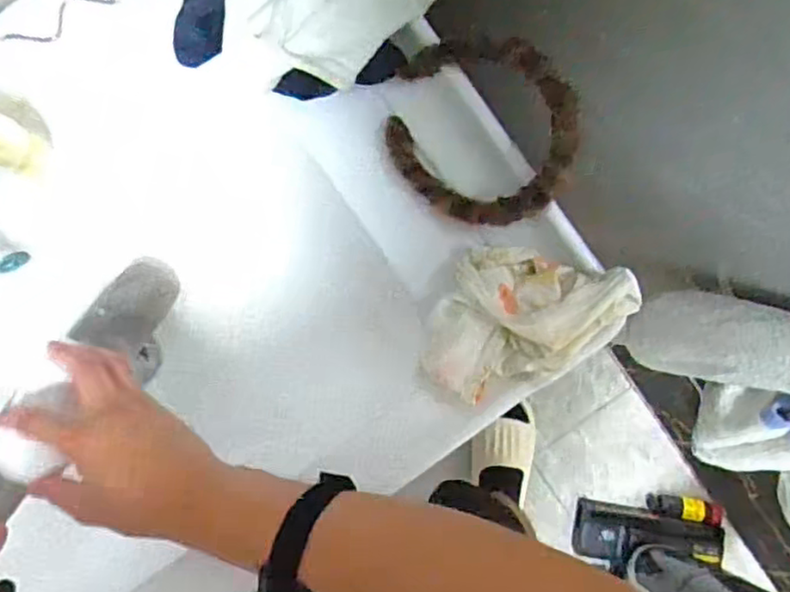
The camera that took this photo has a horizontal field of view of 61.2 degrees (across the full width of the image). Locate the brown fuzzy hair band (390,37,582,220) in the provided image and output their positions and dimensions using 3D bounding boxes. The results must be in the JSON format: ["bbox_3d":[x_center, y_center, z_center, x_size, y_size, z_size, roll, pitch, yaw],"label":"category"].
[{"bbox_3d":[0.068,-0.128,0.525,0.153,0.021,0.137,22,113,25],"label":"brown fuzzy hair band"}]

